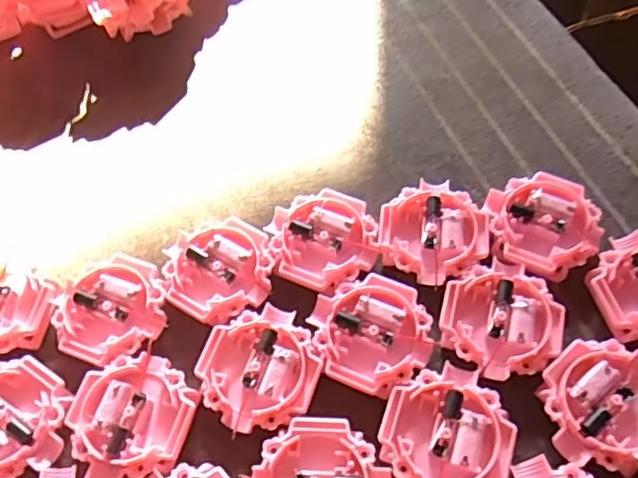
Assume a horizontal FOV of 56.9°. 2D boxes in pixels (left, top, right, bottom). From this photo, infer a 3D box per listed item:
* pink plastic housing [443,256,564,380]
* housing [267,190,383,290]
[{"bbox_3d":[0.083,0.037,0.267,0.051,0.010,0.049,-2,61,3],"label":"pink plastic housing"},{"bbox_3d":[0.002,0.002,0.294,0.051,0.016,0.049,-2,61,3],"label":"housing"}]

